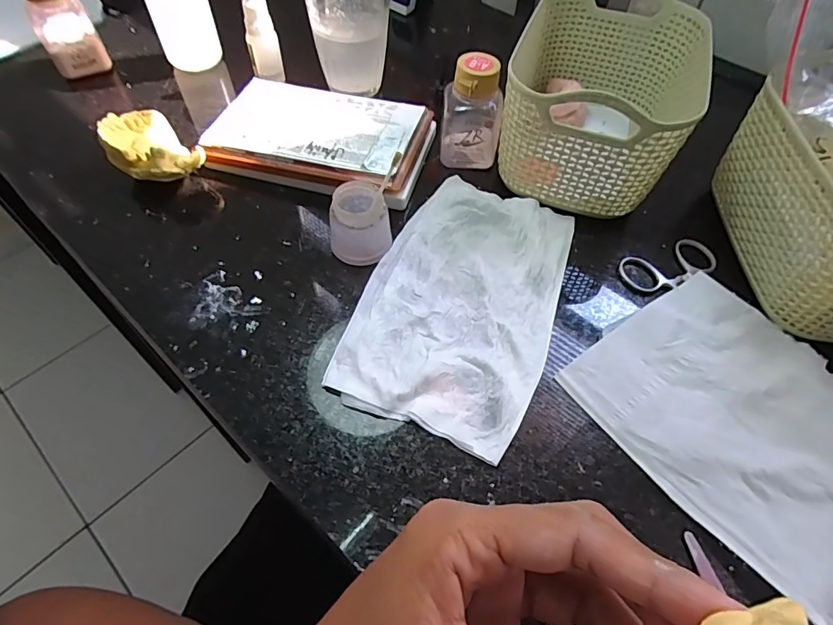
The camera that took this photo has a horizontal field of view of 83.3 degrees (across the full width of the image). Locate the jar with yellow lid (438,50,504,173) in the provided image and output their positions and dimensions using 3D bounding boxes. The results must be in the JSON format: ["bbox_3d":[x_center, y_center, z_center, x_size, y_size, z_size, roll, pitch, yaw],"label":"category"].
[{"bbox_3d":[0.040,-0.141,0.333,0.041,0.068,0.036,11,57,4],"label":"jar with yellow lid"}]

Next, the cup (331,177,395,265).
[{"bbox_3d":[-0.035,-0.056,0.293,0.036,0.038,0.036,2,57,-3],"label":"cup"}]

